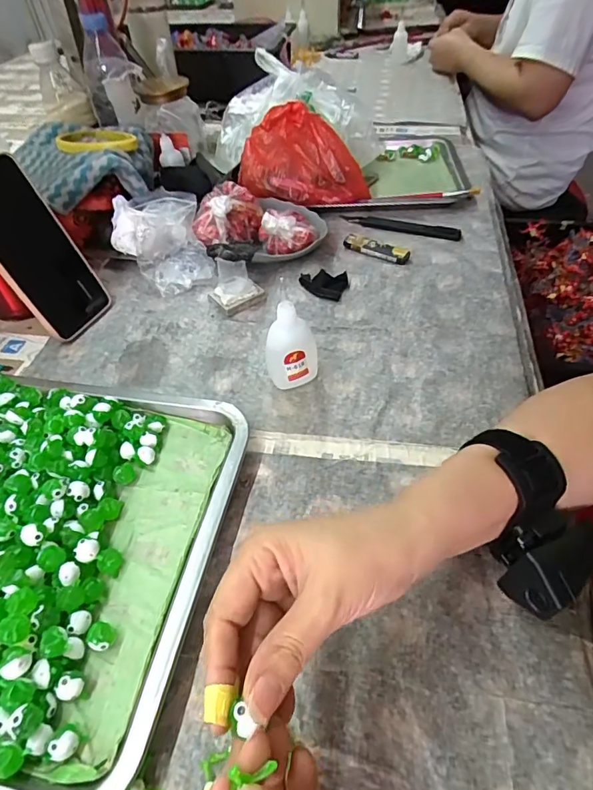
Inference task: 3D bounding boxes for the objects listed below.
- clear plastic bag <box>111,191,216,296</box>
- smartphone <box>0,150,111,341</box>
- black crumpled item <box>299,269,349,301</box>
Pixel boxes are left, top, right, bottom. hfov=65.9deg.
[{"bbox_3d":[-0.155,-0.177,0.524,0.097,0.071,0.110,-15,49,-10],"label":"clear plastic bag"},{"bbox_3d":[-0.249,-0.135,0.438,0.015,0.164,0.079,1,47,30],"label":"smartphone"},{"bbox_3d":[0.030,-0.125,0.505,0.049,0.013,0.042,18,52,18],"label":"black crumpled item"}]

